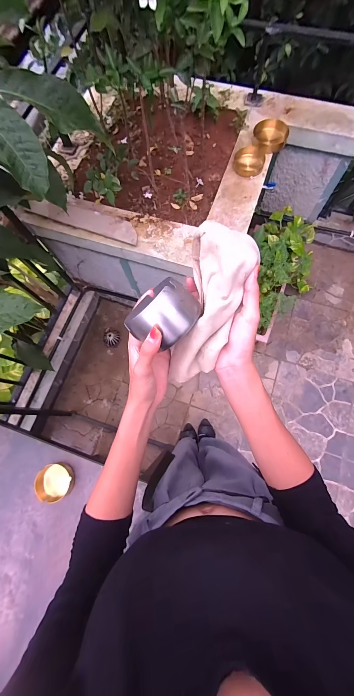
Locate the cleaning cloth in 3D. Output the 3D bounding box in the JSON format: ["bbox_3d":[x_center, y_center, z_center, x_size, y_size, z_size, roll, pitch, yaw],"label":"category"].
[{"bbox_3d":[0.035,-0.044,0.295,0.069,0.039,0.186,16,103,5],"label":"cleaning cloth"}]

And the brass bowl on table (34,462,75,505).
[{"bbox_3d":[-0.280,0.311,0.589,0.077,0.043,0.076,-1,75,2],"label":"brass bowl on table"}]

